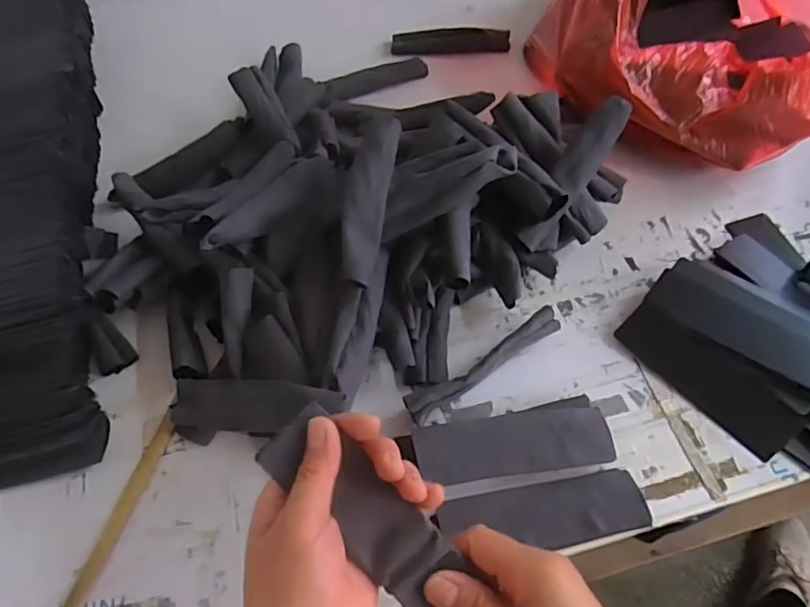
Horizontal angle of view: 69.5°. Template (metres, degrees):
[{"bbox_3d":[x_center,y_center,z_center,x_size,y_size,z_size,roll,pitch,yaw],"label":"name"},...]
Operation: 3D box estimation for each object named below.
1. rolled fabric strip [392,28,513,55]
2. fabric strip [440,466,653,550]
[{"bbox_3d":[0.058,-0.331,0.738,0.146,0.024,0.023,-1,57,2],"label":"rolled fabric strip"},{"bbox_3d":[0.102,0.155,0.429,0.147,0.009,0.046,-9,57,-4],"label":"fabric strip"}]

